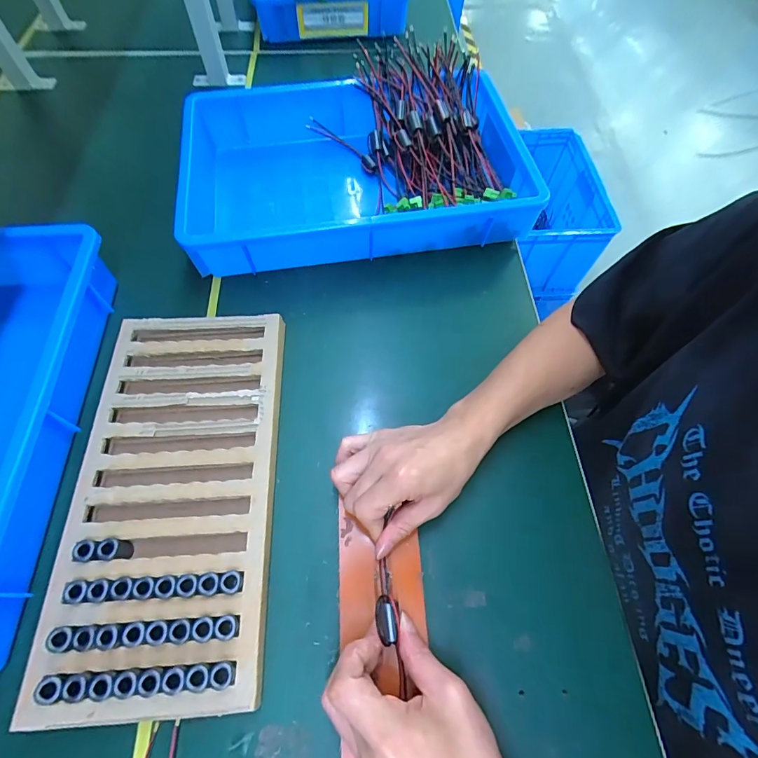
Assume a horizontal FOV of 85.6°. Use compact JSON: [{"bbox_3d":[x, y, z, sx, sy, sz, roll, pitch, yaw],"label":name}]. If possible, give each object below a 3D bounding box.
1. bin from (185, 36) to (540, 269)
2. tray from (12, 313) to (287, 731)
[{"bbox_3d":[-0.037,-0.289,0.554,0.429,0.112,0.288,-10,63,-7],"label":"bin"},{"bbox_3d":[-0.188,0.095,0.393,0.177,0.035,0.356,-2,62,-2],"label":"tray"}]

